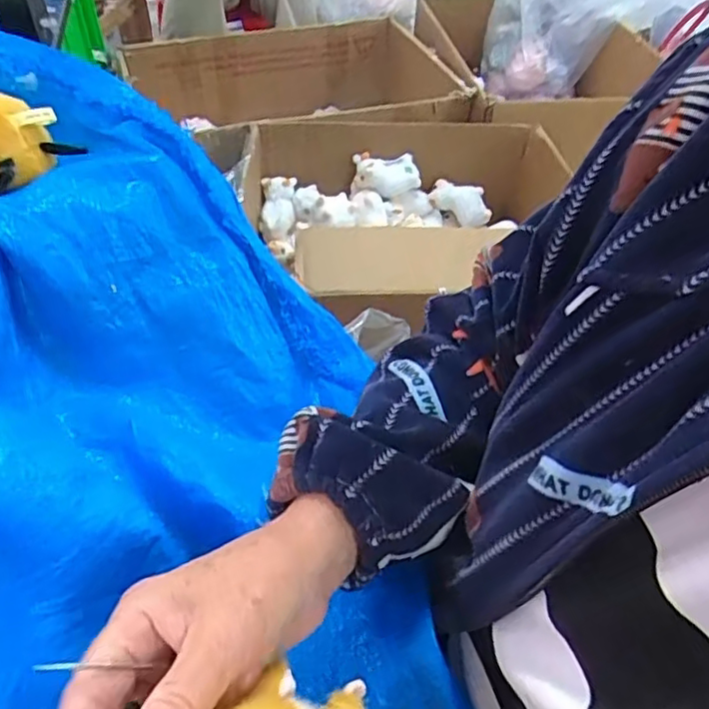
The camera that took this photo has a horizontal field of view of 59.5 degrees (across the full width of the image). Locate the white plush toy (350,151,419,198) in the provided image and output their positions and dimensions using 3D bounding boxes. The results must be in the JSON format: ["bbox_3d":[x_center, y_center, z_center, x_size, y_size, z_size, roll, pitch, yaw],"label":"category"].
[{"bbox_3d":[0.057,-0.358,1.243,0.138,0.080,0.055,-3,11,-24],"label":"white plush toy"}]

